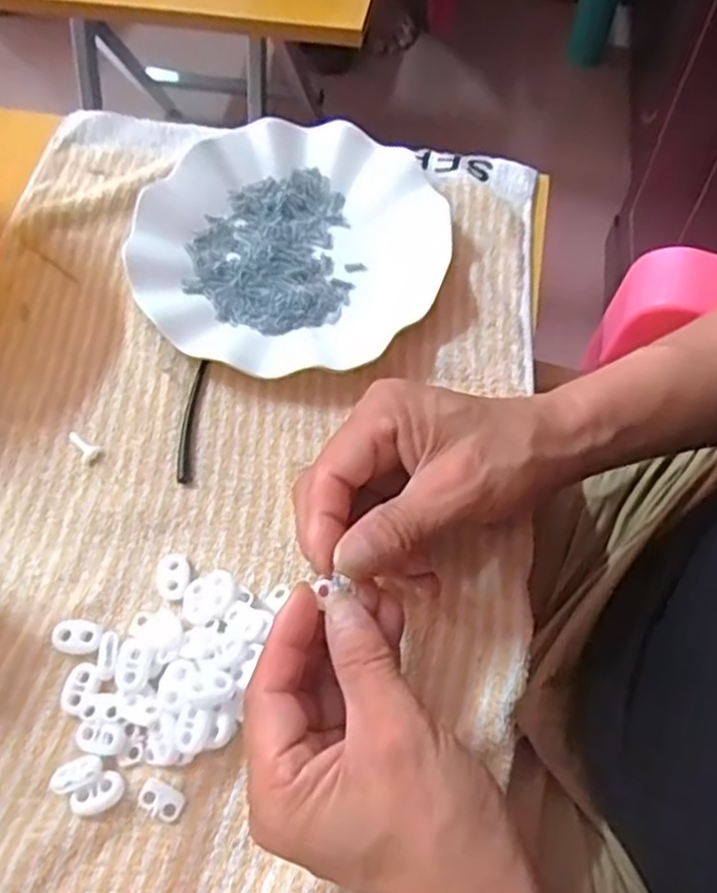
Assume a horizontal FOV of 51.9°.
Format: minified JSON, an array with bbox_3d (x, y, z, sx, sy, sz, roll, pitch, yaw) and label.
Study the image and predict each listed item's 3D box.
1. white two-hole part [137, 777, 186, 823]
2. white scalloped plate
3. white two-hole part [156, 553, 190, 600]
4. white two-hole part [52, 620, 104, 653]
[{"bbox_3d":[-0.084,0.150,0.313,0.018,0.006,0.013,24,67,14],"label":"white two-hole part"},{"bbox_3d":[-0.040,-0.119,0.436,0.174,0.024,0.178,-1,64,2],"label":"white scalloped plate"},{"bbox_3d":[-0.090,0.063,0.358,0.015,0.006,0.022,-15,64,-5],"label":"white two-hole part"},{"bbox_3d":[-0.130,0.089,0.344,0.022,0.006,0.015,3,64,4],"label":"white two-hole part"}]

